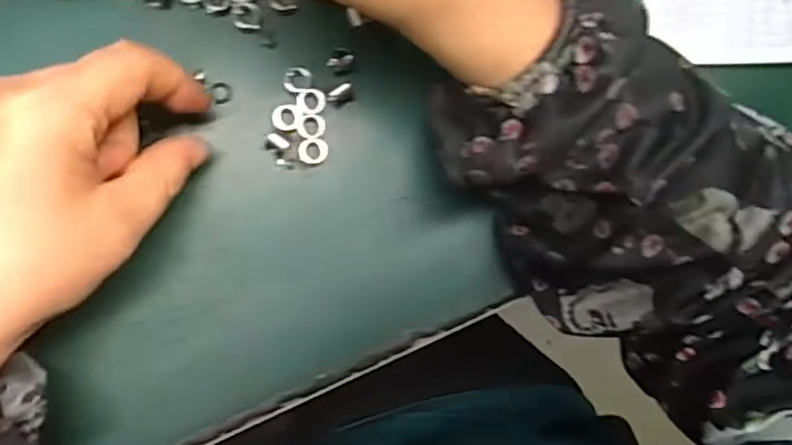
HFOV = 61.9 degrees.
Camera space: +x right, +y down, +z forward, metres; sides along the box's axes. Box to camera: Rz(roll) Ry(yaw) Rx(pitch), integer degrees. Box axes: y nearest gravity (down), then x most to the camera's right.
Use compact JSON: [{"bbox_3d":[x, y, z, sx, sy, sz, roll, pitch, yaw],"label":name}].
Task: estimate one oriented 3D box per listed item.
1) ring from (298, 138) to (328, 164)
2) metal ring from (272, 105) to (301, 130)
[{"bbox_3d":[-0.033,-0.029,0.266,0.012,0.004,0.010,-7,100,-10],"label":"ring"},{"bbox_3d":[-0.043,-0.042,0.262,0.011,0.004,0.010,0,91,-9],"label":"metal ring"}]

